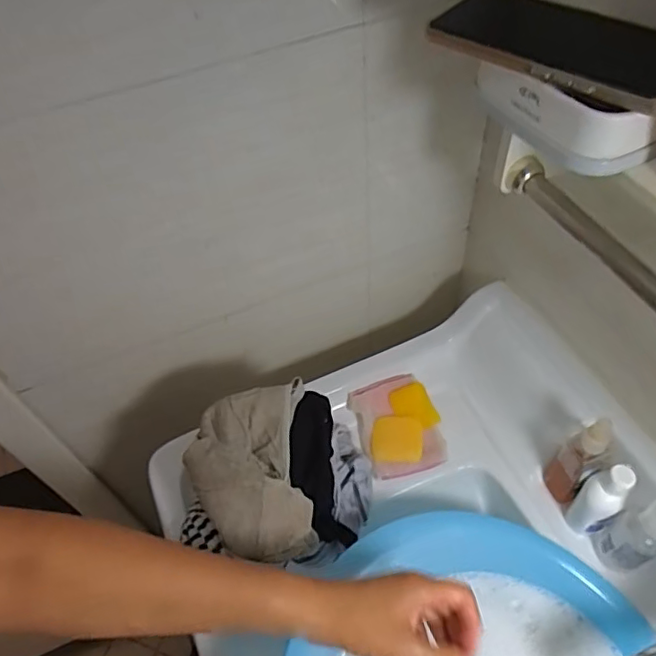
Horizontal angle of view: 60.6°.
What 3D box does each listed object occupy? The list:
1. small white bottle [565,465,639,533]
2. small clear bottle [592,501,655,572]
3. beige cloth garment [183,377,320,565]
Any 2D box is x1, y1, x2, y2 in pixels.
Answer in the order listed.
[{"bbox_3d":[0.262,0.168,0.547,0.034,0.103,0.037,-3,53,3],"label":"small white bottle"},{"bbox_3d":[0.285,0.189,0.516,0.039,0.111,0.045,-29,56,-16],"label":"small clear bottle"},{"bbox_3d":[-0.076,0.129,0.537,0.115,0.047,0.176,-8,53,-1],"label":"beige cloth garment"}]

